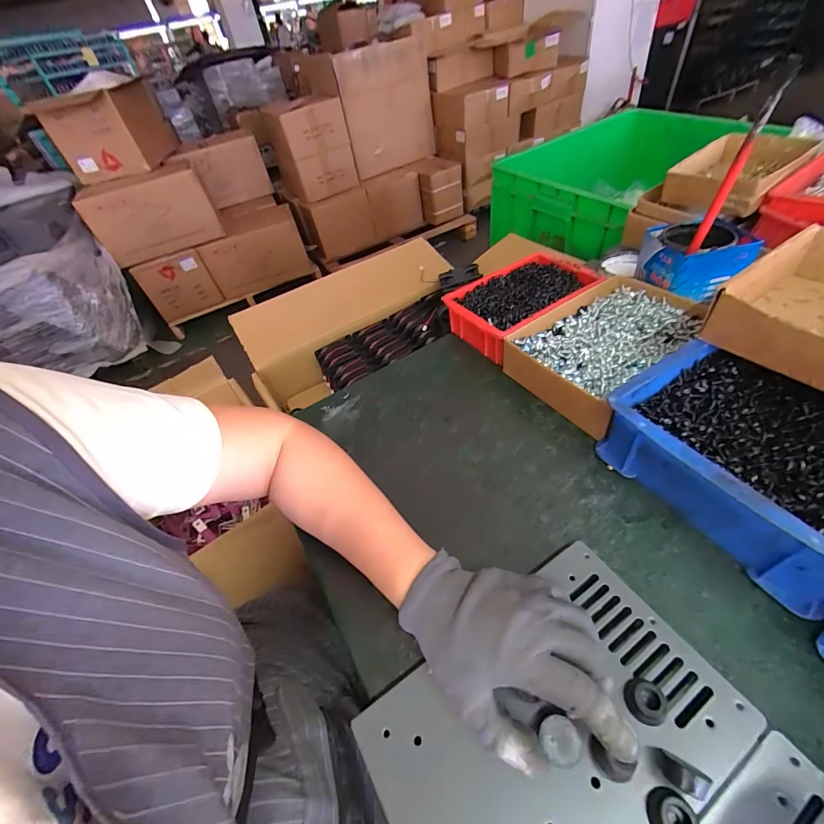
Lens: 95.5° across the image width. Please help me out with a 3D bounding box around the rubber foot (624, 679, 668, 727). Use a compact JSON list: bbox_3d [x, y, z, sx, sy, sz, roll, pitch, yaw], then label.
[{"bbox_3d":[0.154,0.190,0.246,0.022,0.013,0.022,8,50,18],"label":"rubber foot"}]

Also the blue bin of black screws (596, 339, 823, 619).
[{"bbox_3d":[0.303,0.041,0.331,0.170,0.088,0.206,-28,47,-18],"label":"blue bin of black screws"}]

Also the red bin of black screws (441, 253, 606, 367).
[{"bbox_3d":[0.159,-0.155,0.557,0.207,0.072,0.133,-30,48,-19],"label":"red bin of black screws"}]

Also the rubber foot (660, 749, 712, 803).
[{"bbox_3d":[0.156,0.213,0.219,0.022,0.021,0.014,21,55,28],"label":"rubber foot"}]

